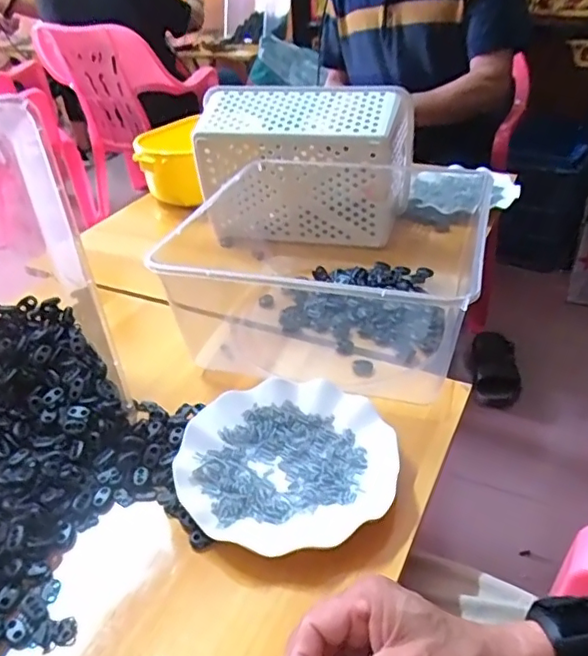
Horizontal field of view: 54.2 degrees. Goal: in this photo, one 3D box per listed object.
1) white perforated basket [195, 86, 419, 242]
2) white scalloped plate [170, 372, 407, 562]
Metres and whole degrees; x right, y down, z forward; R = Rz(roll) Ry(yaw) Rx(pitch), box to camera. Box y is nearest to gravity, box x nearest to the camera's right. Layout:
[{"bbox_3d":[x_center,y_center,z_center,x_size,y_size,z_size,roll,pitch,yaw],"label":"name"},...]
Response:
[{"bbox_3d":[0.016,-0.229,0.826,0.286,0.183,0.132,5,45,12],"label":"white perforated basket"},{"bbox_3d":[-0.006,0.111,0.491,0.178,0.024,0.178,-3,35,2],"label":"white scalloped plate"}]

